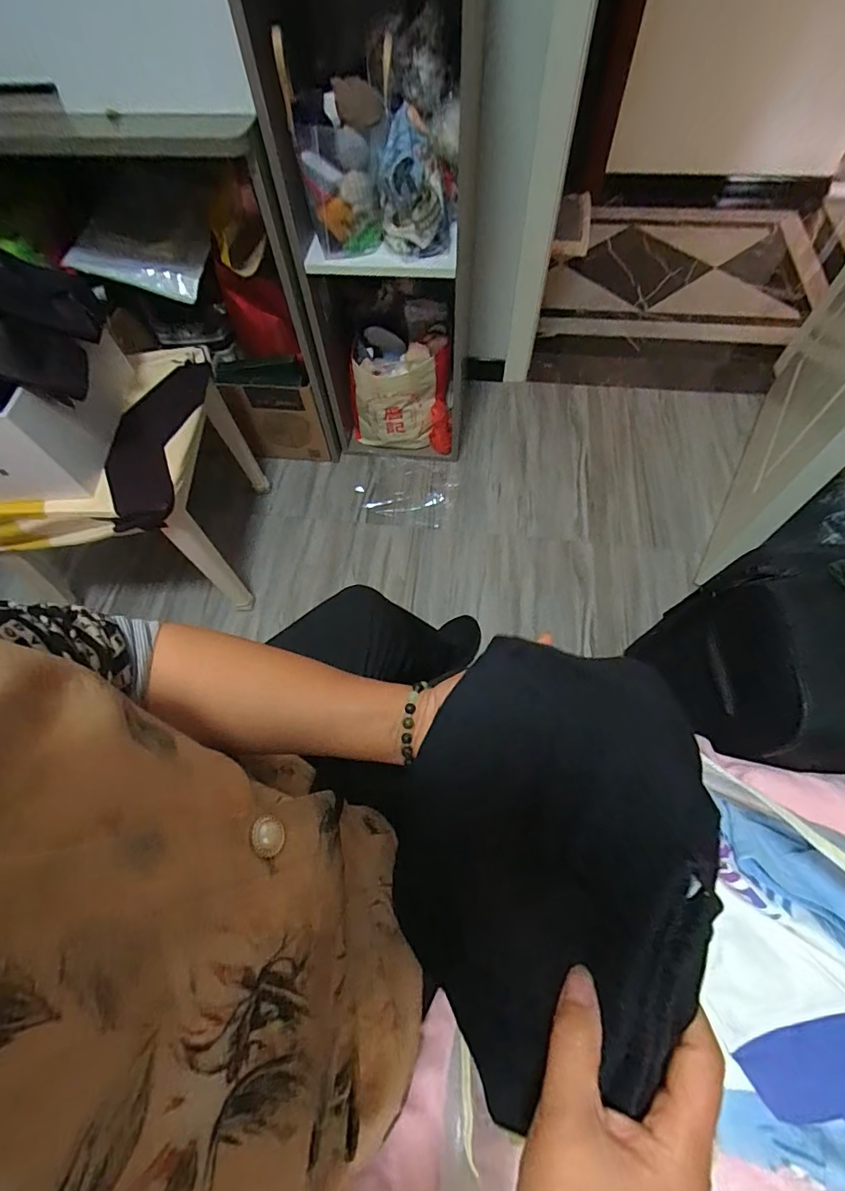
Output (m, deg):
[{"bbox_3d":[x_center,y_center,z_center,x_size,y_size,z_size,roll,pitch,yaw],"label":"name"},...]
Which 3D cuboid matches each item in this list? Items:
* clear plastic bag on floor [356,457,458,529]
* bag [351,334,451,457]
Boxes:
[{"bbox_3d":[-0.041,-0.295,1.351,0.255,0.022,0.223,5,68,3],"label":"clear plastic bag on floor"},{"bbox_3d":[-0.060,-0.530,1.312,0.254,0.274,0.174,-11,63,-3],"label":"bag"}]

